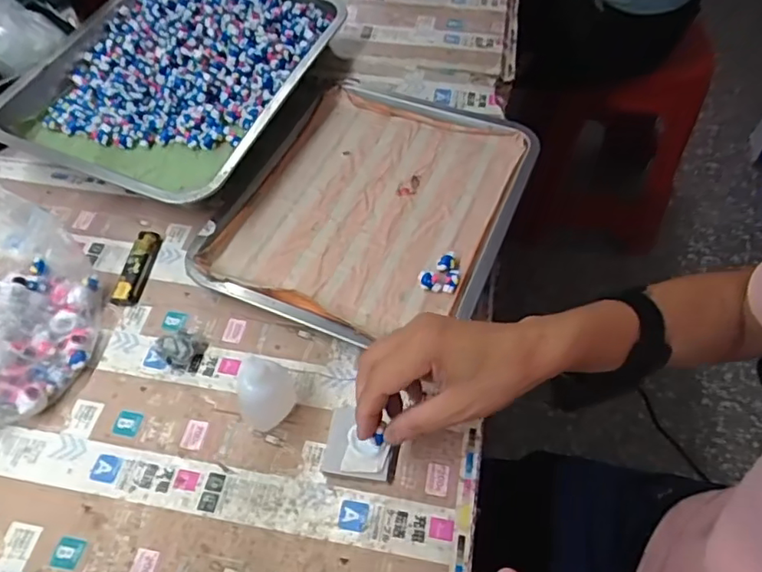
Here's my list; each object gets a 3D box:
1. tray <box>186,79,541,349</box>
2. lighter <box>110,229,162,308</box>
[{"bbox_3d":[-0.008,-0.084,0.573,0.264,0.036,0.308,21,58,14],"label":"tray"},{"bbox_3d":[-0.229,-0.018,0.538,0.023,0.014,0.080,5,55,3],"label":"lighter"}]

